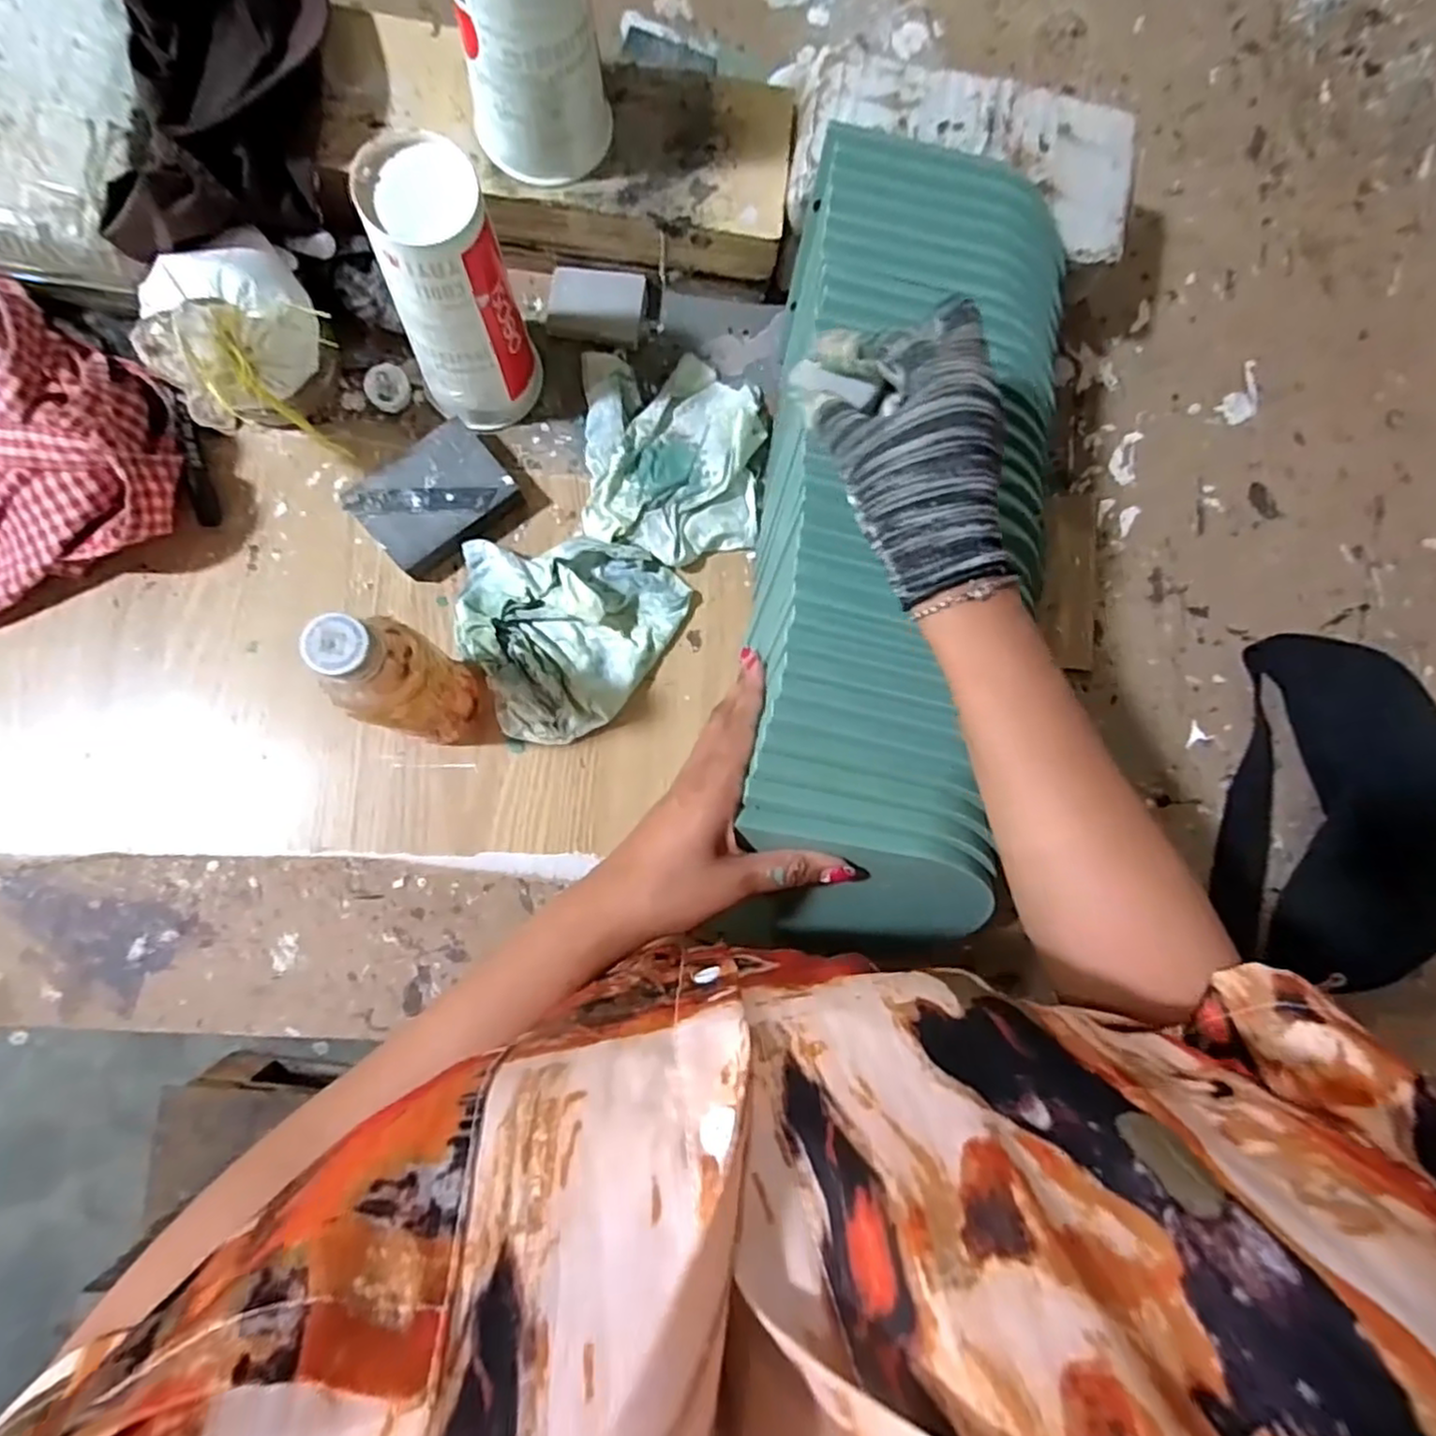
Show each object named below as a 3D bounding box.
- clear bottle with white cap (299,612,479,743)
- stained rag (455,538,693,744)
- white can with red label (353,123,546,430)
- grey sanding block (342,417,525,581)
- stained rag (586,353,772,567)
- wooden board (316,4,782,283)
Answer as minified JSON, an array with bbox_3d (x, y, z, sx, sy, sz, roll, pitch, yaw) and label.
[{"bbox_3d":[-0.175,-0.017,0.392,0.047,0.171,0.054,30,84,-3],"label":"clear bottle with white cap"},{"bbox_3d":[-0.102,-0.054,0.469,0.146,0.036,0.136,9,85,-6],"label":"stained rag"},{"bbox_3d":[-0.159,-0.252,0.425,0.073,0.159,0.072,0,86,-6],"label":"white can with red label"},{"bbox_3d":[-0.194,-0.151,0.474,0.095,0.031,0.071,-42,91,-7],"label":"grey sanding block"},{"bbox_3d":[-0.030,-0.188,0.496,0.125,0.028,0.151,0,86,-6],"label":"stained rag"},{"bbox_3d":[-0.101,-0.381,0.480,0.294,0.067,0.110,6,85,-6],"label":"wooden board"}]

